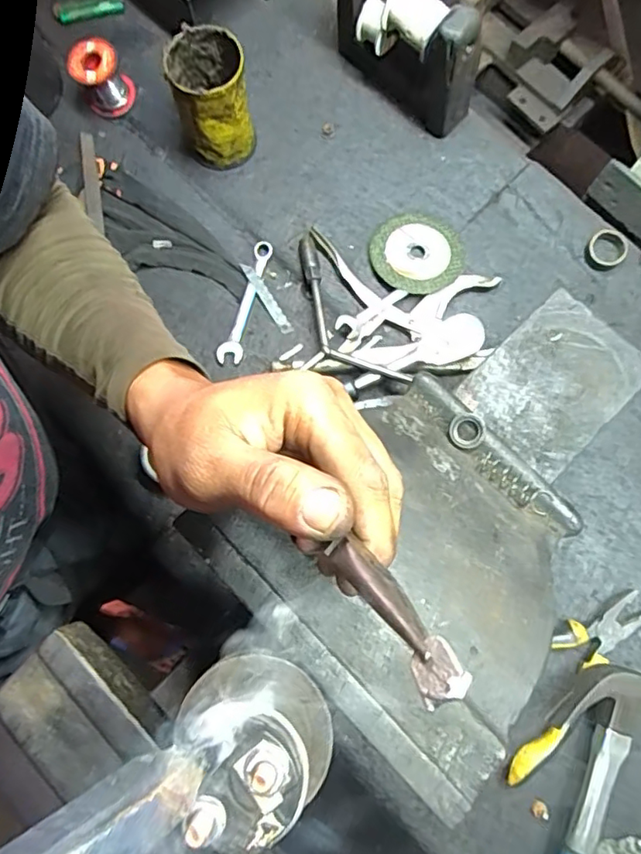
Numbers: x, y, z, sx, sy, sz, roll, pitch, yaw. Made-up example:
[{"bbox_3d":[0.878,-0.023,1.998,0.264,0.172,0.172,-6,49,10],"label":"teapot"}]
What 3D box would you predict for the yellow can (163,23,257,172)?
[{"bbox_3d":[-0.110,-0.333,0.596,0.069,0.120,0.075,0,78,-1],"label":"yellow can"}]

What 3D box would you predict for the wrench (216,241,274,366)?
[{"bbox_3d":[-0.080,-0.133,0.618,0.025,0.009,0.139,17,86,11],"label":"wrench"}]

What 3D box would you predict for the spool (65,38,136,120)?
[{"bbox_3d":[-0.241,-0.384,0.637,0.058,0.061,0.050,-21,79,-5],"label":"spool"}]

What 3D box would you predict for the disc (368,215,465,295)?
[{"bbox_3d":[0.103,-0.183,0.614,0.093,0.015,0.091,0,78,-1],"label":"disc"}]

